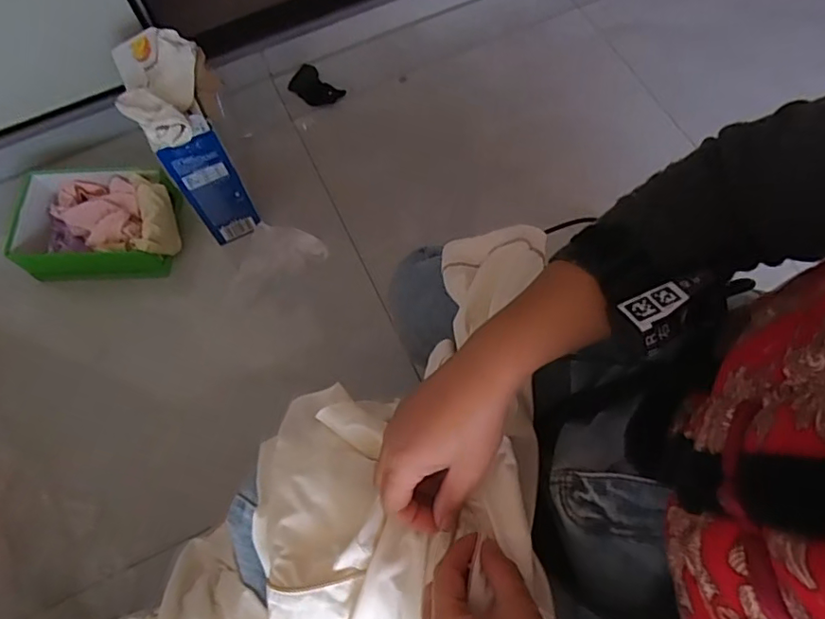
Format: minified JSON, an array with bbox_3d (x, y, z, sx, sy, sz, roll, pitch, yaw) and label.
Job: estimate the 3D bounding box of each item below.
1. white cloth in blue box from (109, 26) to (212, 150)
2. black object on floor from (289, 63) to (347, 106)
[{"bbox_3d":[-0.439,-0.392,0.983,0.149,0.071,0.353,-21,55,-8],"label":"white cloth in blue box"},{"bbox_3d":[-0.249,-0.563,1.417,0.084,0.022,0.139,-43,73,-13],"label":"black object on floor"}]

